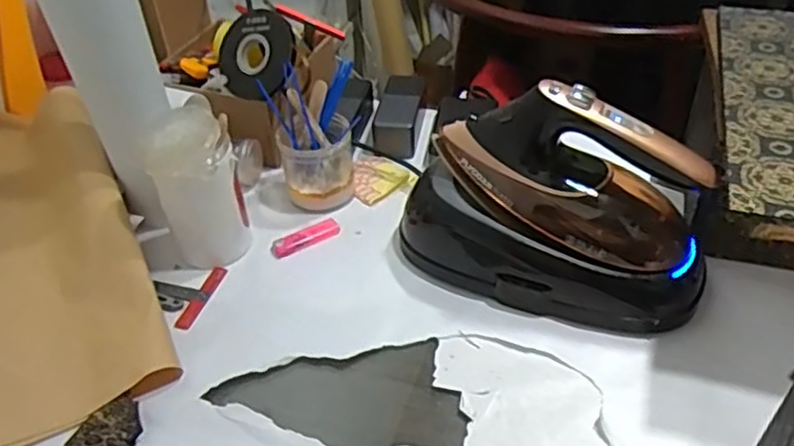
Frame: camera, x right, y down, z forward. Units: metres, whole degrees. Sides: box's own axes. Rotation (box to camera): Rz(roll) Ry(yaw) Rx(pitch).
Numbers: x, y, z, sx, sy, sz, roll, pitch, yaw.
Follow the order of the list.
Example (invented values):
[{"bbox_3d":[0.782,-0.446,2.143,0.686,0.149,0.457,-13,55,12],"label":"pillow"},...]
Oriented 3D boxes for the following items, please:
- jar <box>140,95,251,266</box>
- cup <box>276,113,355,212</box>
[{"bbox_3d":[-0.214,-0.042,0.749,0.087,0.159,0.087,-11,42,-9],"label":"jar"},{"bbox_3d":[-0.092,-0.070,0.826,0.082,0.088,0.077,-2,41,2],"label":"cup"}]

